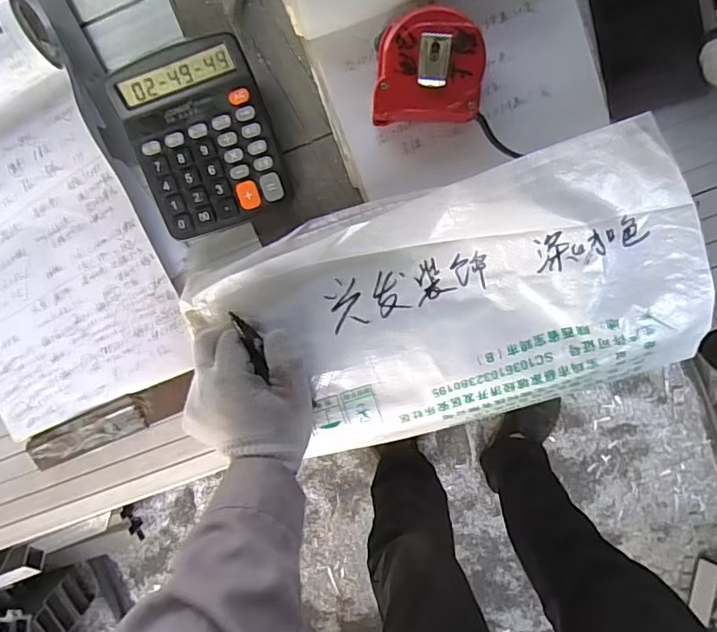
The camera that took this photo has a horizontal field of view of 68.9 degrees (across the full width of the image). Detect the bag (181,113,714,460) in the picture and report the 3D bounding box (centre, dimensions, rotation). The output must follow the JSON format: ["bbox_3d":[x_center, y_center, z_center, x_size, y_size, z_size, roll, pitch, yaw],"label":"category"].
[{"bbox_3d":[0.084,0.000,0.460,0.400,0.032,0.225,-16,110,11],"label":"bag"}]

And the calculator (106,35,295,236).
[{"bbox_3d":[-0.130,-0.146,0.438,0.112,0.031,0.140,-17,97,5],"label":"calculator"}]

